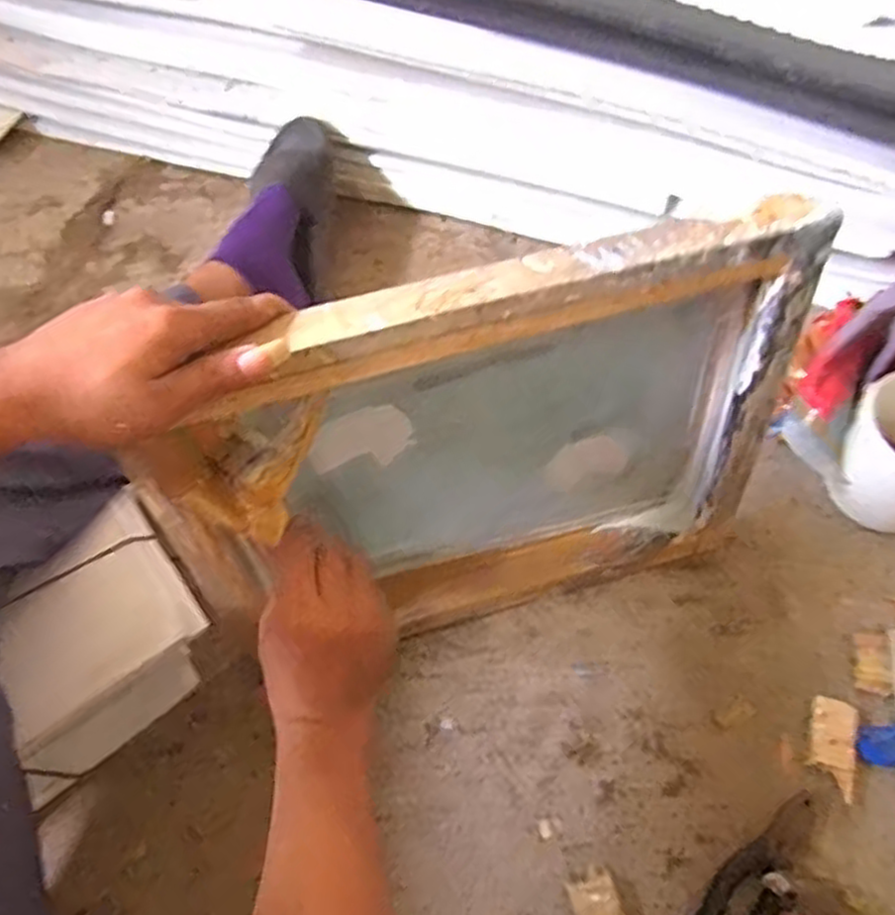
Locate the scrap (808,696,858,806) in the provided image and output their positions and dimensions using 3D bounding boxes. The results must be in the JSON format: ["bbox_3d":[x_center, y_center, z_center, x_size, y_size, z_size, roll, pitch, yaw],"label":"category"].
[{"bbox_3d":[0.339,0.252,0.645,0.037,0.012,0.080,14,63,9],"label":"scrap"}]

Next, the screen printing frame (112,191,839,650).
[{"bbox_3d":[0.032,0.011,0.570,0.439,0.349,0.057,-15,52,-6],"label":"screen printing frame"}]

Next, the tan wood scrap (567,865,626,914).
[{"bbox_3d":[0.123,0.367,0.593,0.036,0.016,0.059,-20,66,-6],"label":"tan wood scrap"}]

